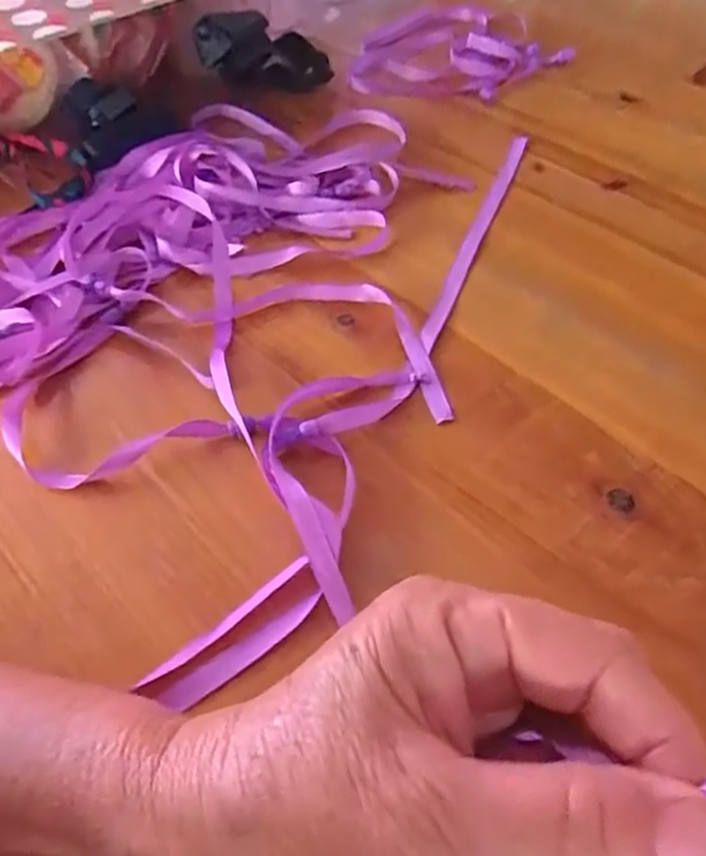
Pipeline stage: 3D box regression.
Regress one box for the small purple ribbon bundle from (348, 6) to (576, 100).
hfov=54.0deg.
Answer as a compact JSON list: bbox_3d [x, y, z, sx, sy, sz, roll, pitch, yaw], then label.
[{"bbox_3d":[0.091,-0.307,0.565,0.161,0.023,0.139,12,52,12],"label":"small purple ribbon bundle"}]

